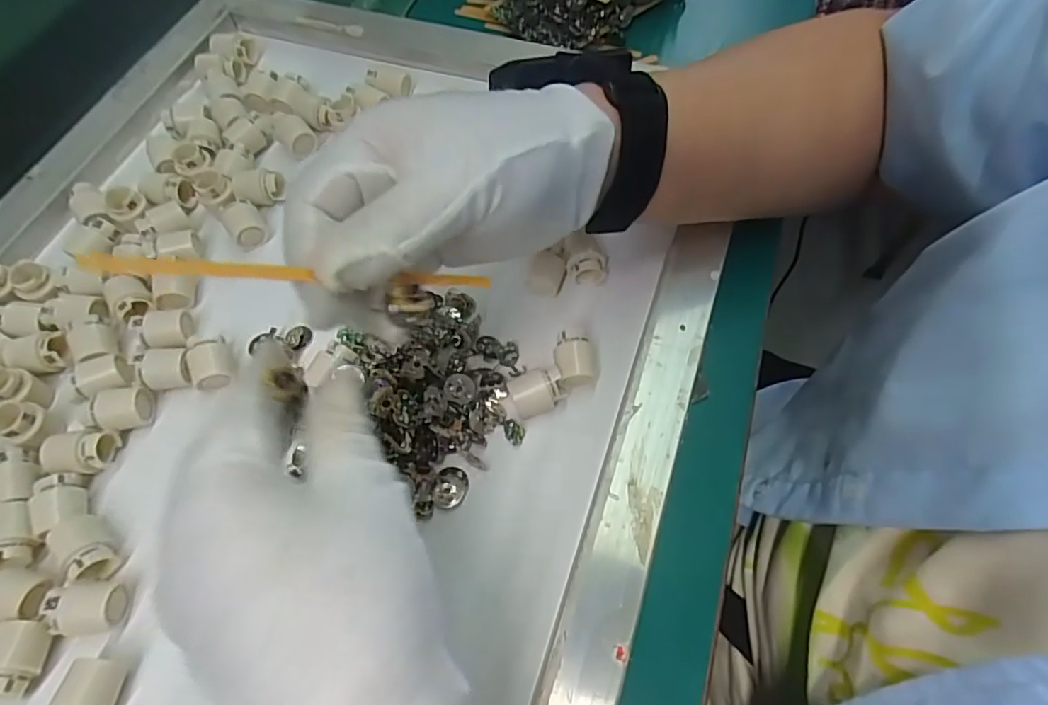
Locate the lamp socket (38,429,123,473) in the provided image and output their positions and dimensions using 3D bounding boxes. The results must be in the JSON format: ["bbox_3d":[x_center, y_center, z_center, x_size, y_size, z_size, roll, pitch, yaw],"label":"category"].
[{"bbox_3d":[-0.216,0.049,0.275,0.030,0.019,0.020,-6,61,-1],"label":"lamp socket"}]

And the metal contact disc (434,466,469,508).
[{"bbox_3d":[-0.035,0.064,0.268,0.015,0.007,0.020,3,61,4],"label":"metal contact disc"}]

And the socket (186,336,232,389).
[{"bbox_3d":[-0.162,0.008,0.295,0.021,0.019,0.025,-23,62,-10],"label":"socket"}]

